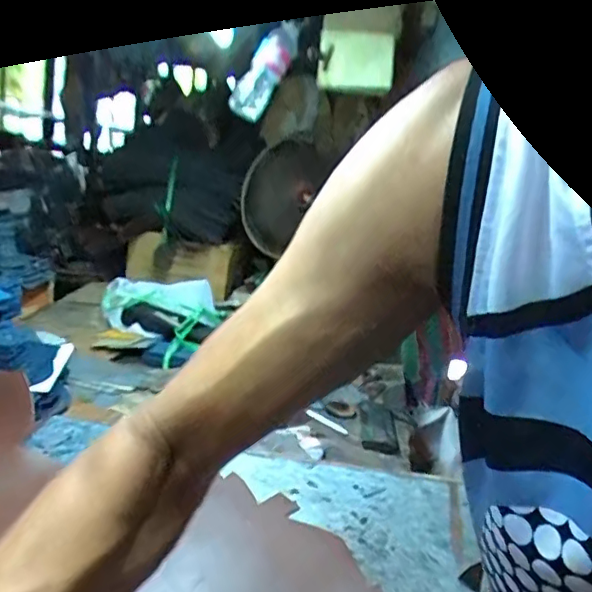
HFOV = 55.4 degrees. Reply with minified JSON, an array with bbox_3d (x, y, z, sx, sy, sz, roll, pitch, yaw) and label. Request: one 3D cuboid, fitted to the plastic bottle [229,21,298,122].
[{"bbox_3d":[-0.056,-0.452,1.122,0.081,0.198,0.077,31,-2,-35],"label":"plastic bottle"}]

